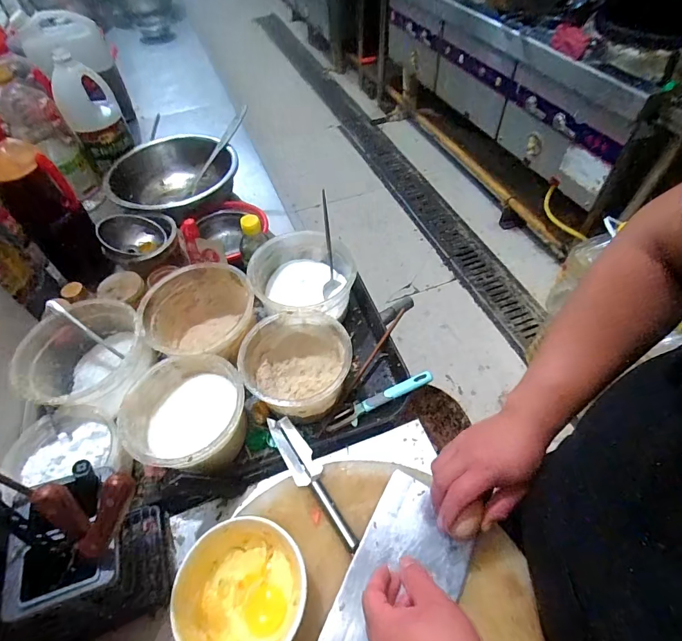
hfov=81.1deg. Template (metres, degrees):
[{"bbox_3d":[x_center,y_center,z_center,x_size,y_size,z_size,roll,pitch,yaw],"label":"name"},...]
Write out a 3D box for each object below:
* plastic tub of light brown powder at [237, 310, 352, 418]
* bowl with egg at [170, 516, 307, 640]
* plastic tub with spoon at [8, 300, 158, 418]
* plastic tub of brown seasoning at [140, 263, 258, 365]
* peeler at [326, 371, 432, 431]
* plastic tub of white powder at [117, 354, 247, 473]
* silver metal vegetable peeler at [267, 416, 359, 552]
[{"bbox_3d":[-0.063,0.070,0.591,0.148,0.095,0.146,-2,52,3],"label":"plastic tub of light brown powder"},{"bbox_3d":[-0.106,0.293,0.433,0.133,0.061,0.130,-2,52,3],"label":"bowl with egg"},{"bbox_3d":[-0.378,0.062,0.608,0.166,0.110,0.168,-2,52,3],"label":"plastic tub with spoon"},{"bbox_3d":[-0.216,0.004,0.647,0.163,0.110,0.170,-2,52,3],"label":"plastic tub of brown seasoning"},{"bbox_3d":[0.056,0.117,0.588,0.165,0.032,0.028,-24,58,-13],"label":"peeler"},{"bbox_3d":[-0.200,0.138,0.552,0.152,0.110,0.150,-2,52,3],"label":"plastic tub of white powder"},{"bbox_3d":[-0.038,0.204,0.520,0.035,0.016,0.191,-31,60,-17],"label":"silver metal vegetable peeler"}]

